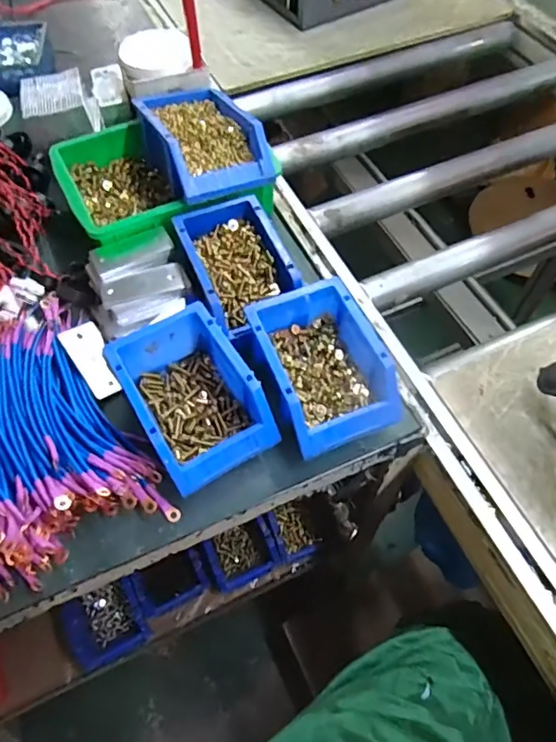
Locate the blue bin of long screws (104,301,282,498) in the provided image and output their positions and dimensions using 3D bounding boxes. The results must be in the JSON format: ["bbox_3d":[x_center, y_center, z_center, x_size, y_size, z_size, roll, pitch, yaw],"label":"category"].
[{"bbox_3d":[-0.082,0.025,0.505,0.110,0.068,0.159,-28,62,-16],"label":"blue bin of long screws"}]

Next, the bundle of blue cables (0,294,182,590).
[{"bbox_3d":[-0.228,0.054,0.499,0.142,0.042,0.278,-31,63,-17],"label":"bundle of blue cables"}]

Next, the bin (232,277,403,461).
[{"bbox_3d":[0.043,-0.009,0.505,0.120,0.055,0.153,-21,61,-12],"label":"bin"}]

